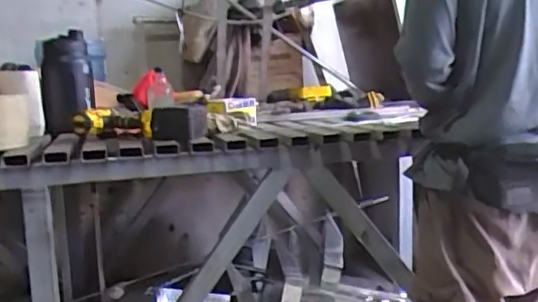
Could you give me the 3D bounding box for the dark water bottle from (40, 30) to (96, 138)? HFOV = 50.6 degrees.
[{"bbox_3d":[-0.567,-0.190,1.598,0.136,0.268,0.137,-6,8,-19],"label":"dark water bottle"}]

